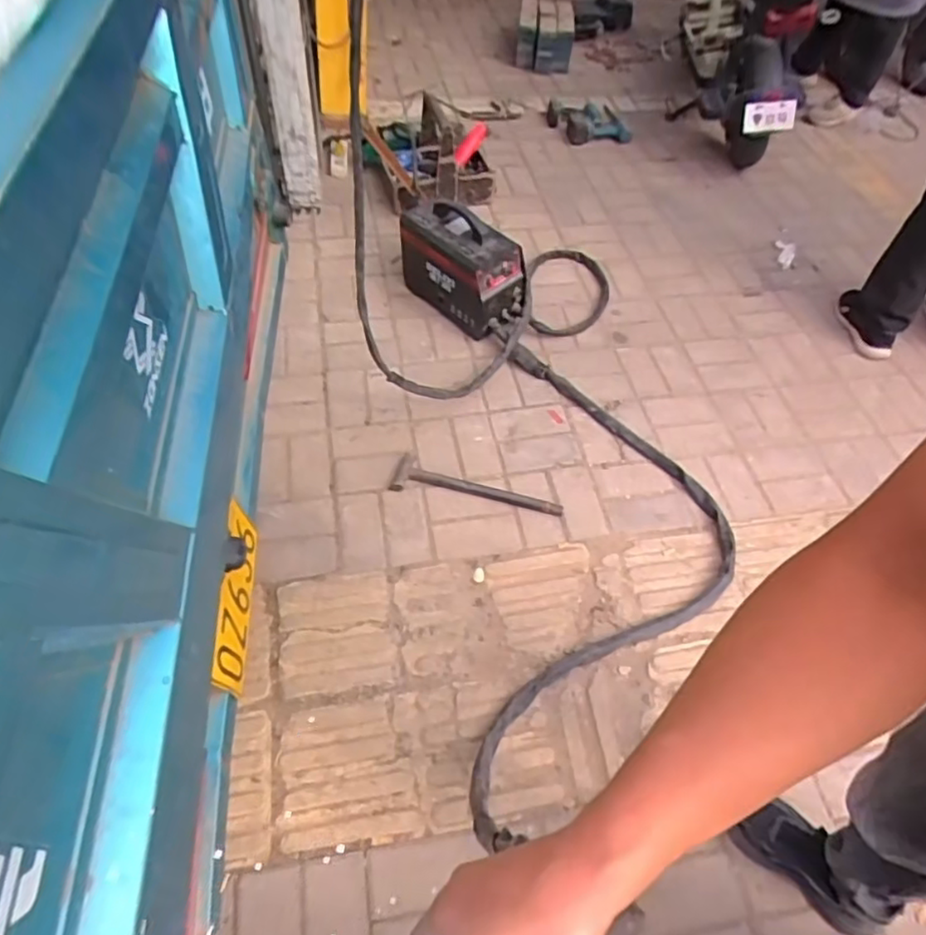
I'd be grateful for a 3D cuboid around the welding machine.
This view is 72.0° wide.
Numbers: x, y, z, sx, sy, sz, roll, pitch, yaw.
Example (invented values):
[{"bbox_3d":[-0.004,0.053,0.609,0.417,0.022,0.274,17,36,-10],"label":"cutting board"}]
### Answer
[{"bbox_3d":[0.001,-0.550,1.696,0.182,0.261,0.332,-35,63,-25],"label":"welding machine"}]

